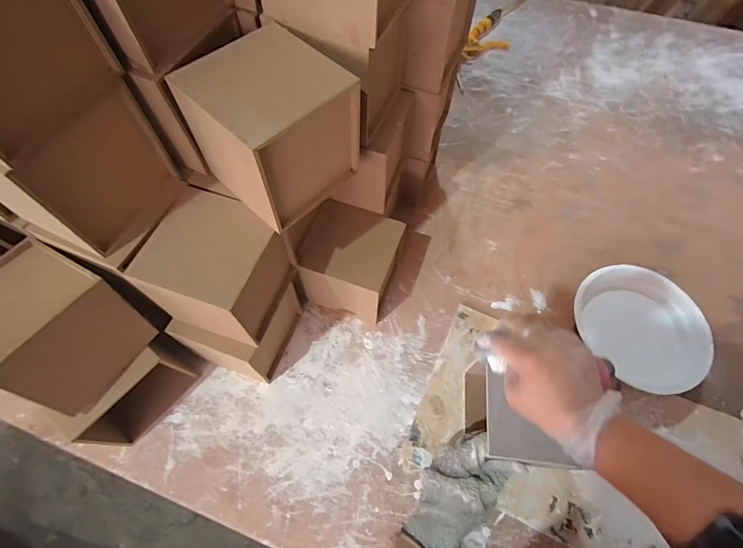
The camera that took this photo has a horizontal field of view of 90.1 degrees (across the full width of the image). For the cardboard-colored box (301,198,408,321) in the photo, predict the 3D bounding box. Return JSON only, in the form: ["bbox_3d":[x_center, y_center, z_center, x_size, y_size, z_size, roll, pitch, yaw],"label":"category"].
[{"bbox_3d":[-0.023,-0.011,0.523,0.109,0.111,0.121,18,65,9],"label":"cardboard-colored box"}]

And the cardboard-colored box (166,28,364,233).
[{"bbox_3d":[-0.090,-0.134,0.345,0.111,0.109,0.112,39,68,18],"label":"cardboard-colored box"}]

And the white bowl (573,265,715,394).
[{"bbox_3d":[0.366,0.075,0.519,0.161,0.057,0.175,-35,69,-16],"label":"white bowl"}]

